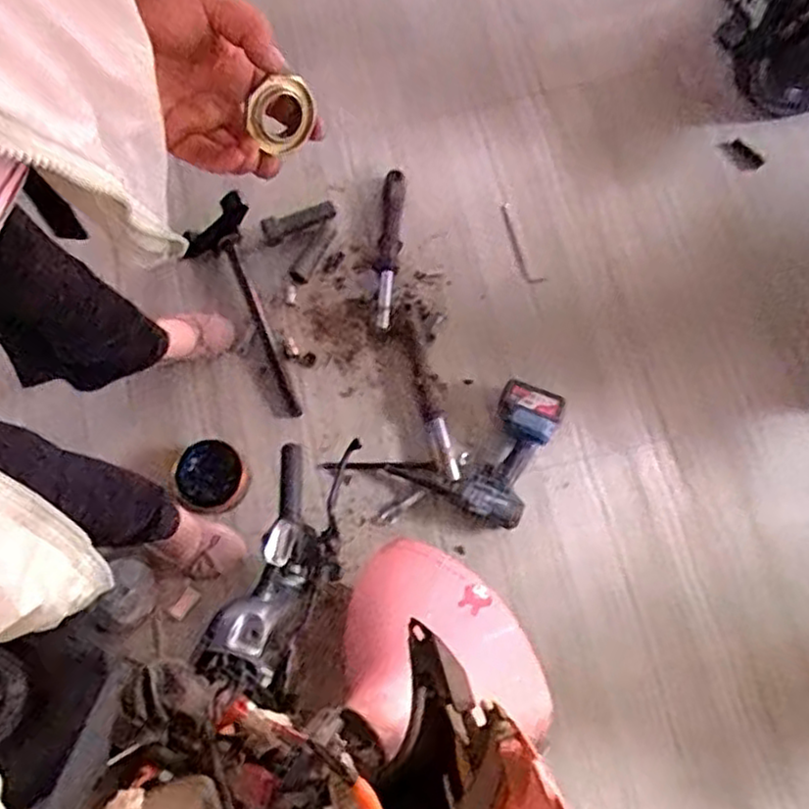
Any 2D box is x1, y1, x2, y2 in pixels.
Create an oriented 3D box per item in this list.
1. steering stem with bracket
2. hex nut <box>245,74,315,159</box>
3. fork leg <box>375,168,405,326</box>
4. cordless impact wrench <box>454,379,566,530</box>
[{"bbox_3d":[-0.283,-0.170,1.320,0.136,0.082,0.420,-24,86,-11],"label":"steering stem with bracket"},{"bbox_3d":[-0.072,-0.174,0.427,0.043,0.041,0.010,-57,38,15],"label":"hex nut"},{"bbox_3d":[-0.031,-0.305,1.377,0.043,0.037,0.315,5,72,4],"label":"fork leg"},{"bbox_3d":[0.182,0.085,1.237,0.120,0.070,0.245,22,74,9],"label":"cordless impact wrench"}]

